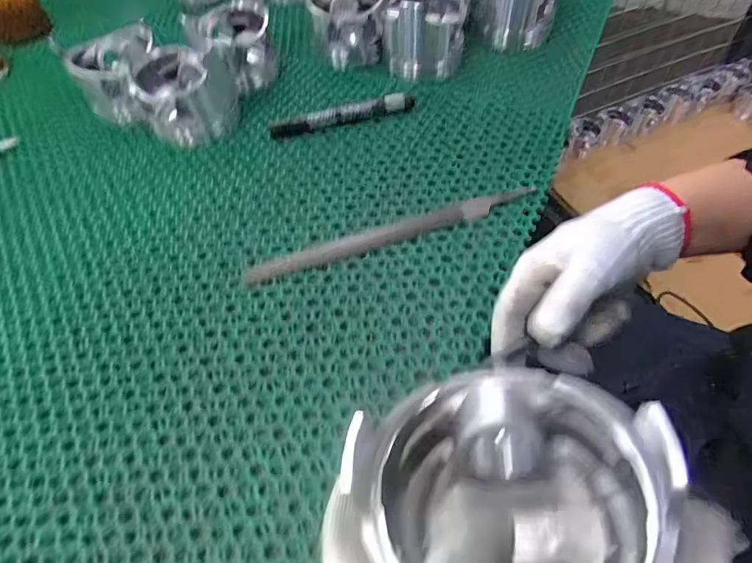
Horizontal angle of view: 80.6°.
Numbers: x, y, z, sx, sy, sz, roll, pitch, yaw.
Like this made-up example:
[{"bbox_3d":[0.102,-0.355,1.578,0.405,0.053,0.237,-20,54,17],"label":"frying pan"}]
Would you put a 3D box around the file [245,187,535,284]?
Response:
[{"bbox_3d":[0.013,-0.040,0.352,0.233,0.008,0.016,-16,57,-8],"label":"file"}]

